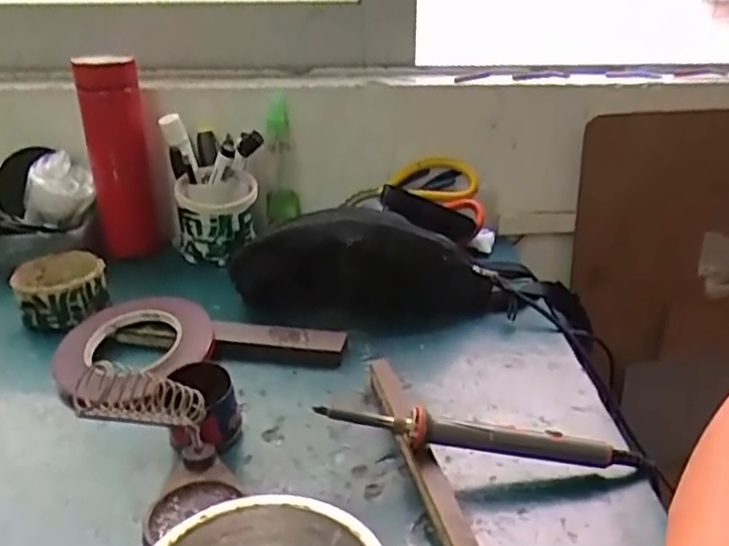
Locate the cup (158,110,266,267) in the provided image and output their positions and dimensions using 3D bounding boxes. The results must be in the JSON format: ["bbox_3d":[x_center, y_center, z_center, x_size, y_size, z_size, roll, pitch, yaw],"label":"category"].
[{"bbox_3d":[-0.167,-0.091,0.760,0.096,0.152,0.100,2,23,-1],"label":"cup"}]

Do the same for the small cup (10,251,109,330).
[{"bbox_3d":[-0.295,0.020,0.668,0.081,0.058,0.080,0,25,0],"label":"small cup"}]

